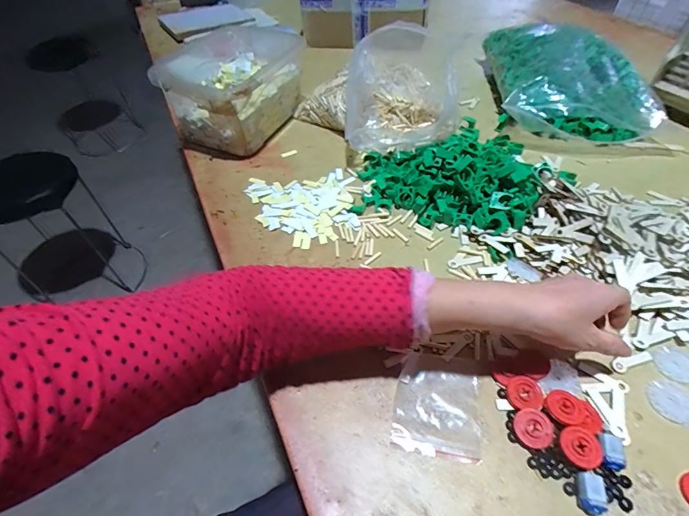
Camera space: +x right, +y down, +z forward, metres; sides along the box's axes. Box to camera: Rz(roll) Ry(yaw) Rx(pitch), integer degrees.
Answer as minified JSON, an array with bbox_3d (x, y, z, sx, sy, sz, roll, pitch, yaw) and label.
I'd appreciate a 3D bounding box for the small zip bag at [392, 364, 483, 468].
[{"bbox_3d":[0.089,0.147,0.353,0.080,0.005,0.078,7,51,8],"label":"small zip bag"}]

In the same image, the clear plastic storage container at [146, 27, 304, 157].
[{"bbox_3d":[-0.196,-0.298,0.665,0.194,0.127,0.231,16,53,15],"label":"clear plastic storage container"}]

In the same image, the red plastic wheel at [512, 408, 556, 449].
[{"bbox_3d":[0.171,0.154,0.333,0.032,0.004,0.032,-5,63,10],"label":"red plastic wheel"}]

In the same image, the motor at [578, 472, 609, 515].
[{"bbox_3d":[0.202,0.193,0.302,0.018,0.015,0.029,12,52,12],"label":"motor"}]

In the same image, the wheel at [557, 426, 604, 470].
[{"bbox_3d":[0.205,0.165,0.321,0.033,0.005,0.033,-1,50,2],"label":"wheel"}]

